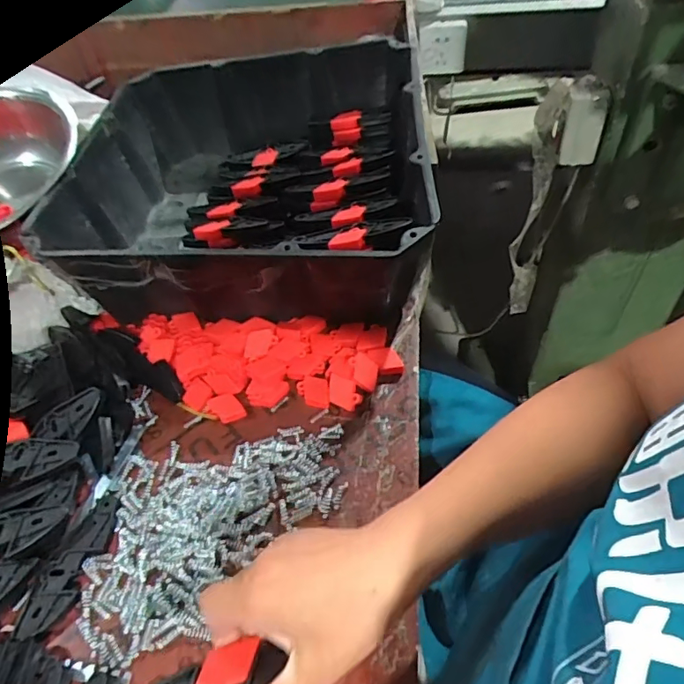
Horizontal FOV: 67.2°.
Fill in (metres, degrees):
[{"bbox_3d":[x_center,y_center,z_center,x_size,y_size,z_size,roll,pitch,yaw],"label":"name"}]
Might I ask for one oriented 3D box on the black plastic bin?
[{"bbox_3d":[-0.117,-0.217,0.704,0.431,0.172,0.478,-2,49,4],"label":"black plastic bin"}]

